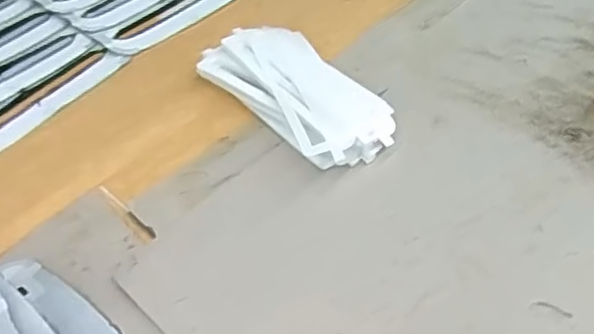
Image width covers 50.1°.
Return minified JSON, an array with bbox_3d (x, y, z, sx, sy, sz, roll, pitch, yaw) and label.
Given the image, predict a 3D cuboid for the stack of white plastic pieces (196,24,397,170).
[{"bbox_3d":[-0.001,-0.065,0.548,0.086,0.032,0.186,-33,54,-23],"label":"stack of white plastic pieces"}]

